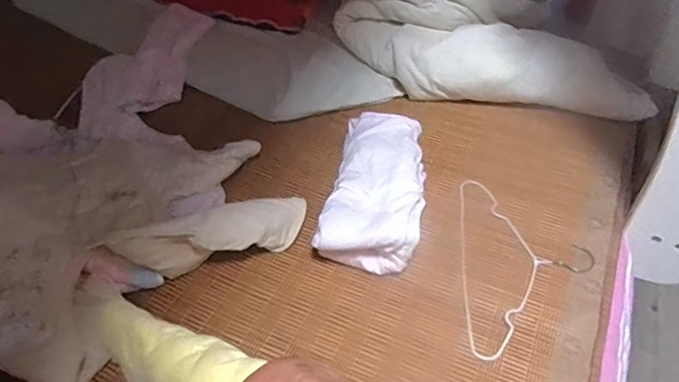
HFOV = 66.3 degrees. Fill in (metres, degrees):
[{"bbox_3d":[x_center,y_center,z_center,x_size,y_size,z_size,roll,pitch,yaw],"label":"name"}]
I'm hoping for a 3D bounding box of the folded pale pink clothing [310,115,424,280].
[{"bbox_3d":[0.059,-0.008,0.774,0.133,0.084,0.260,11,47,6],"label":"folded pale pink clothing"}]

